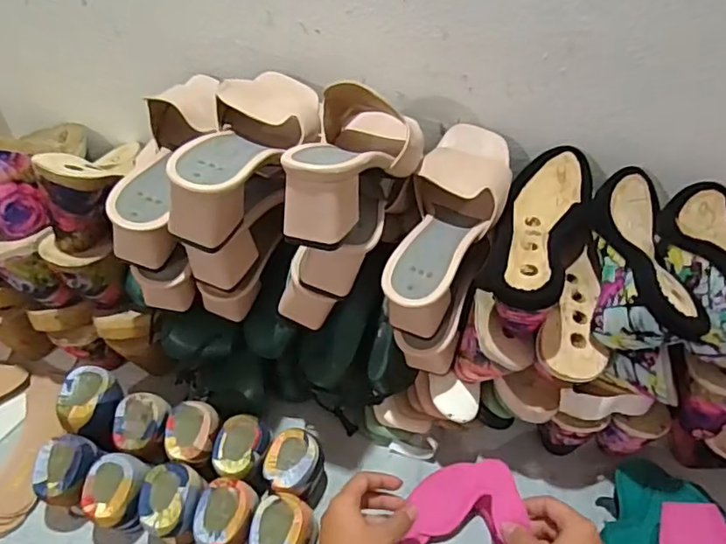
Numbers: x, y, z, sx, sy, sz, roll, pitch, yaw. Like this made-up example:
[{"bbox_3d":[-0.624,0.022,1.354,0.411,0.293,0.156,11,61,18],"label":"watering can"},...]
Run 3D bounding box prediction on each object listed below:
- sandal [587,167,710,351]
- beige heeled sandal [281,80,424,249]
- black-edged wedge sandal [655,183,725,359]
[{"bbox_3d":[0.253,-0.025,0.524,0.069,0.068,0.217,10,47,7],"label":"sandal"},{"bbox_3d":[0.003,-0.108,0.487,0.085,0.075,0.221,10,37,7],"label":"beige heeled sandal"},{"bbox_3d":[0.317,-0.005,0.520,0.082,0.079,0.230,15,34,11],"label":"black-edged wedge sandal"}]

